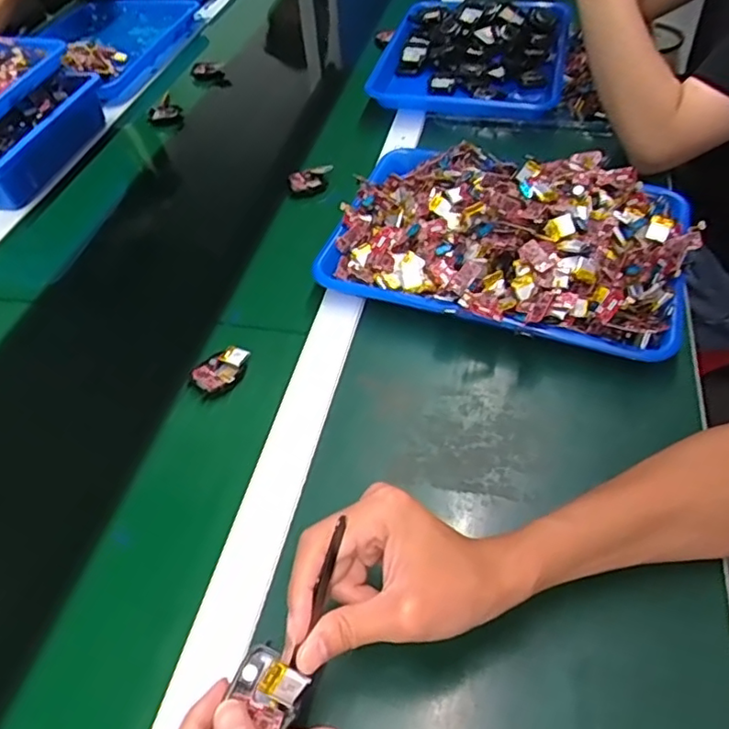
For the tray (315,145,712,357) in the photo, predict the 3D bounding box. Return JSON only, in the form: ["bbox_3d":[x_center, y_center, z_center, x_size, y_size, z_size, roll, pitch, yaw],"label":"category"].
[{"bbox_3d":[0.138,-0.133,0.593,0.333,0.086,0.238,13,53,17],"label":"tray"}]

